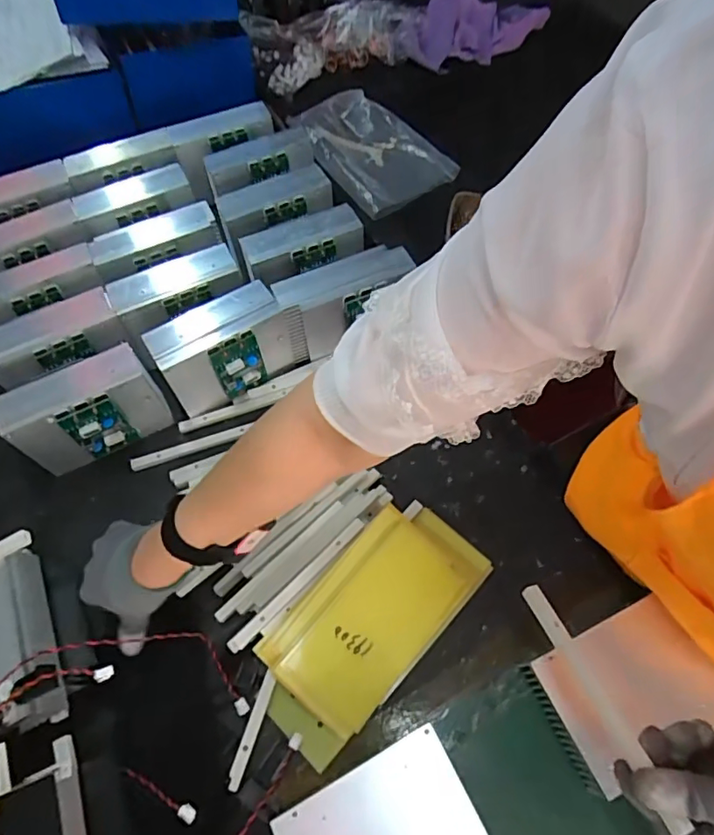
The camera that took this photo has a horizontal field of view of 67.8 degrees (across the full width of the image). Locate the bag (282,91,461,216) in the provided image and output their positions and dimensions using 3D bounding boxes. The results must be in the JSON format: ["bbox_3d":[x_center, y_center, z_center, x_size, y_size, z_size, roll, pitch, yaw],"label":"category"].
[{"bbox_3d":[0.024,-0.460,0.912,0.174,0.025,0.255,-36,74,-12],"label":"bag"}]

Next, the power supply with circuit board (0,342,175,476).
[{"bbox_3d":[-0.315,-0.004,0.635,0.169,0.123,0.063,-21,63,-11],"label":"power supply with circuit board"}]

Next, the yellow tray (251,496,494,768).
[{"bbox_3d":[0.013,0.210,0.566,0.131,0.017,0.265,45,71,6],"label":"yellow tray"}]

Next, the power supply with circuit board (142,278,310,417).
[{"bbox_3d":[-0.162,-0.086,0.674,0.167,0.113,0.076,-27,64,-14],"label":"power supply with circuit board"}]

